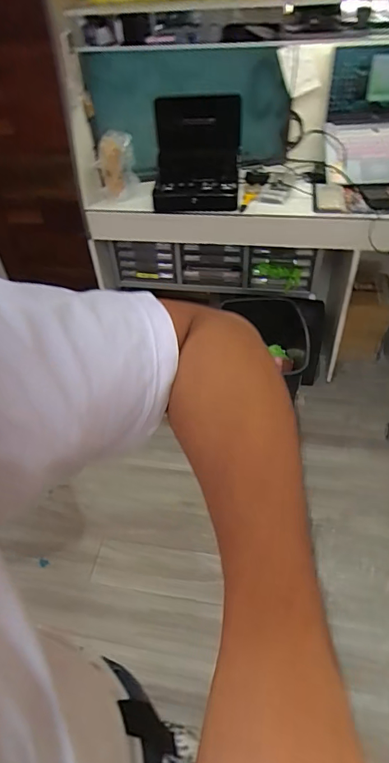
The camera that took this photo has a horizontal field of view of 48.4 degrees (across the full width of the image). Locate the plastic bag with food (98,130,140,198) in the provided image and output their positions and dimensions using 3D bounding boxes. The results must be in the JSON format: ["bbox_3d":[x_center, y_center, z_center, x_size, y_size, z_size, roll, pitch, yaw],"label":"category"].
[{"bbox_3d":[-0.256,-0.728,1.456,0.117,0.202,0.090,-12,45,-8],"label":"plastic bag with food"}]

